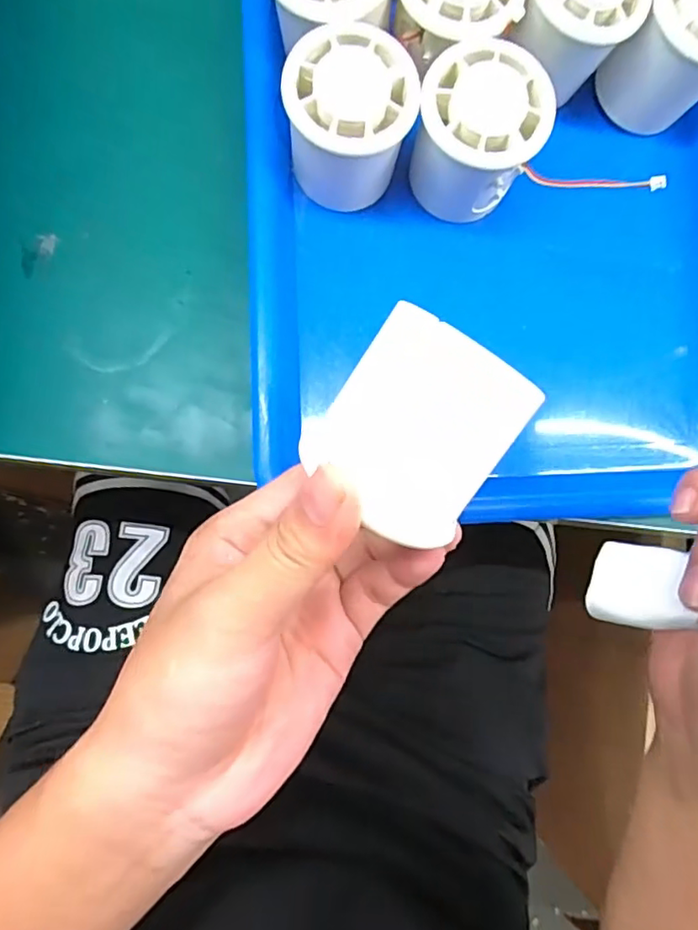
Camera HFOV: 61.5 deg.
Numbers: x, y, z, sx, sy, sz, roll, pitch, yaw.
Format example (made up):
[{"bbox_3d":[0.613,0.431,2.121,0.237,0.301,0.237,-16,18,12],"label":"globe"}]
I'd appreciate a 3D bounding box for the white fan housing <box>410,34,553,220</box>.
[{"bbox_3d":[0.057,-0.152,0.274,0.057,0.049,0.058,5,83,-5],"label":"white fan housing"}]

